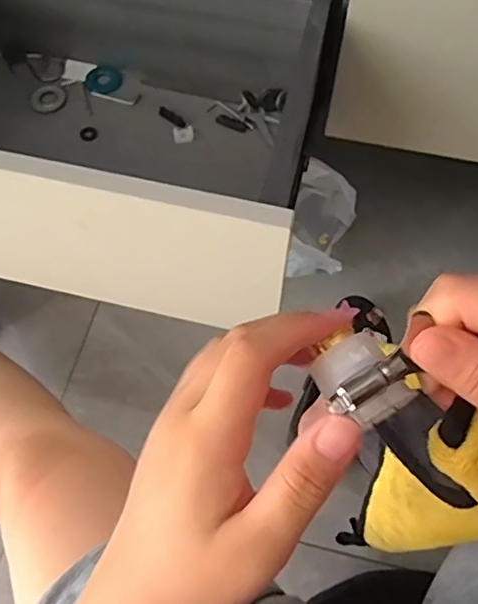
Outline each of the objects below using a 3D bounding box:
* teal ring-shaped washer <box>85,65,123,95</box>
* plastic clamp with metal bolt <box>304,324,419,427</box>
[{"bbox_3d":[-0.172,-0.280,0.711,0.041,0.011,0.049,36,69,17],"label":"teal ring-shaped washer"},{"bbox_3d":[0.044,0.026,0.208,0.031,0.024,0.039,-28,67,-12],"label":"plastic clamp with metal bolt"}]

